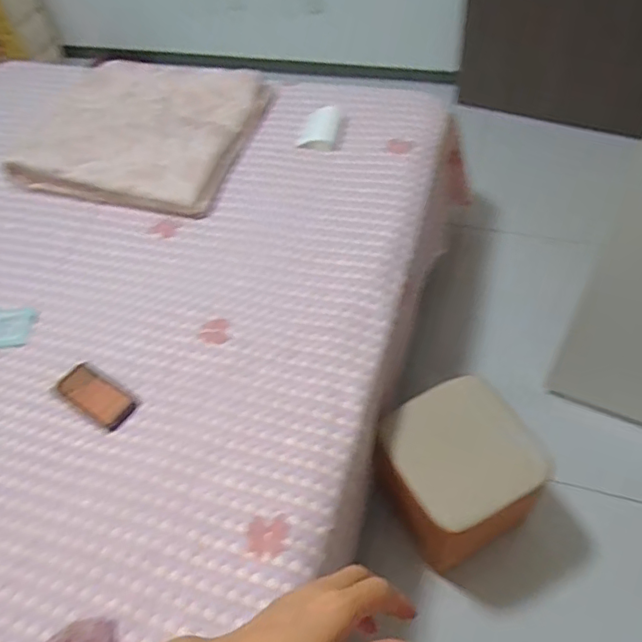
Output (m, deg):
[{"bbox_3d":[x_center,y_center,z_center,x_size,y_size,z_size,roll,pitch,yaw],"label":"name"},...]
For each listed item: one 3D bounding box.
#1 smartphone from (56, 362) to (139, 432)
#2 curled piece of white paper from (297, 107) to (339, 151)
[{"bbox_3d":[-0.431,0.141,1.103,0.169,0.014,0.078,26,59,24],"label":"smartphone"},{"bbox_3d":[0.002,-0.498,1.477,0.087,0.025,0.146,10,54,14],"label":"curled piece of white paper"}]

